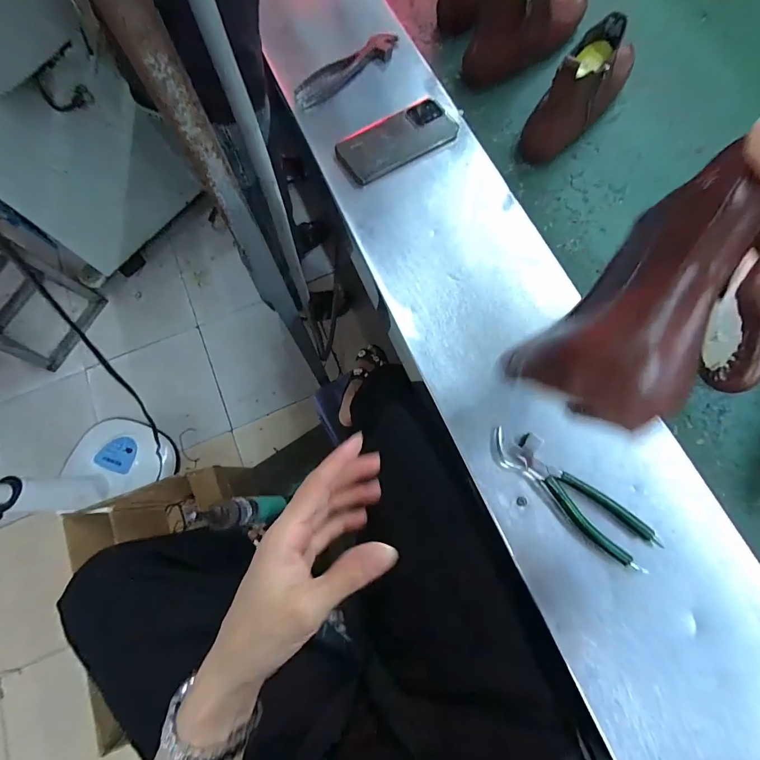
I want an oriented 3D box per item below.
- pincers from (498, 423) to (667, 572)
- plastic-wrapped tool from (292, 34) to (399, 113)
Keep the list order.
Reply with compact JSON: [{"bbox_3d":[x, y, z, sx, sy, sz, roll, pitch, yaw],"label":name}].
[{"bbox_3d":[0.207,0.120,0.409,0.186,0.012,0.051,40,79,10],"label":"pincers"},{"bbox_3d":[-0.055,-0.487,0.582,0.186,0.025,0.042,-37,78,-8],"label":"plastic-wrapped tool"}]

